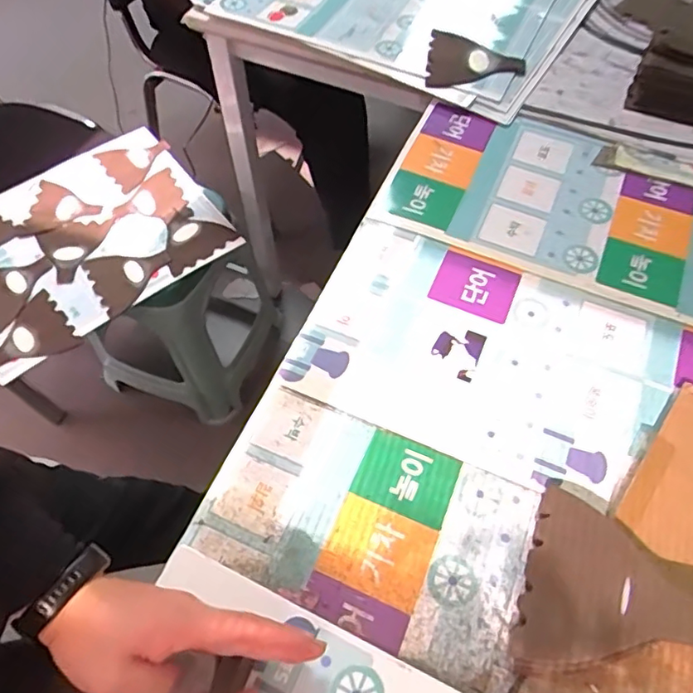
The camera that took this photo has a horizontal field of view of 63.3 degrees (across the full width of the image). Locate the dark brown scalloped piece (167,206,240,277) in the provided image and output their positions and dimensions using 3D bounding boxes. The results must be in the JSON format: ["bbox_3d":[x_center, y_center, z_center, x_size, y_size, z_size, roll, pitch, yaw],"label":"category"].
[{"bbox_3d":[-0.293,-0.207,1.032,0.138,0.007,0.133,-37,66,-19],"label":"dark brown scalloped piece"}]

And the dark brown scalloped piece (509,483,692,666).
[{"bbox_3d":[0.206,0.189,0.429,0.125,0.034,0.133,19,61,12],"label":"dark brown scalloped piece"}]

